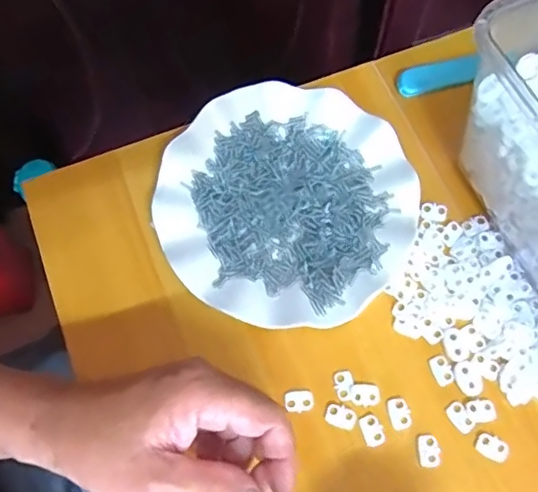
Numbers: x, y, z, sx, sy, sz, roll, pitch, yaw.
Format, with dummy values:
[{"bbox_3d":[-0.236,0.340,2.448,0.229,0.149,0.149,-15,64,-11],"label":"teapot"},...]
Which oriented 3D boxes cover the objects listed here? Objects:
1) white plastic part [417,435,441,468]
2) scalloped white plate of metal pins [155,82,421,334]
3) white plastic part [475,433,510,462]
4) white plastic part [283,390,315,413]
[{"bbox_3d":[0.103,0.131,0.361,0.013,0.004,0.020,-4,70,-1],"label":"white plastic part"},{"bbox_3d":[0.013,-0.030,0.414,0.178,0.024,0.179,0,70,0],"label":"scalloped white plate of metal pins"},{"bbox_3d":[0.144,0.129,0.362,0.020,0.004,0.014,29,73,10],"label":"white plastic part"},{"bbox_3d":[0.020,0.103,0.374,0.019,0.004,0.014,-6,70,-2],"label":"white plastic part"}]

